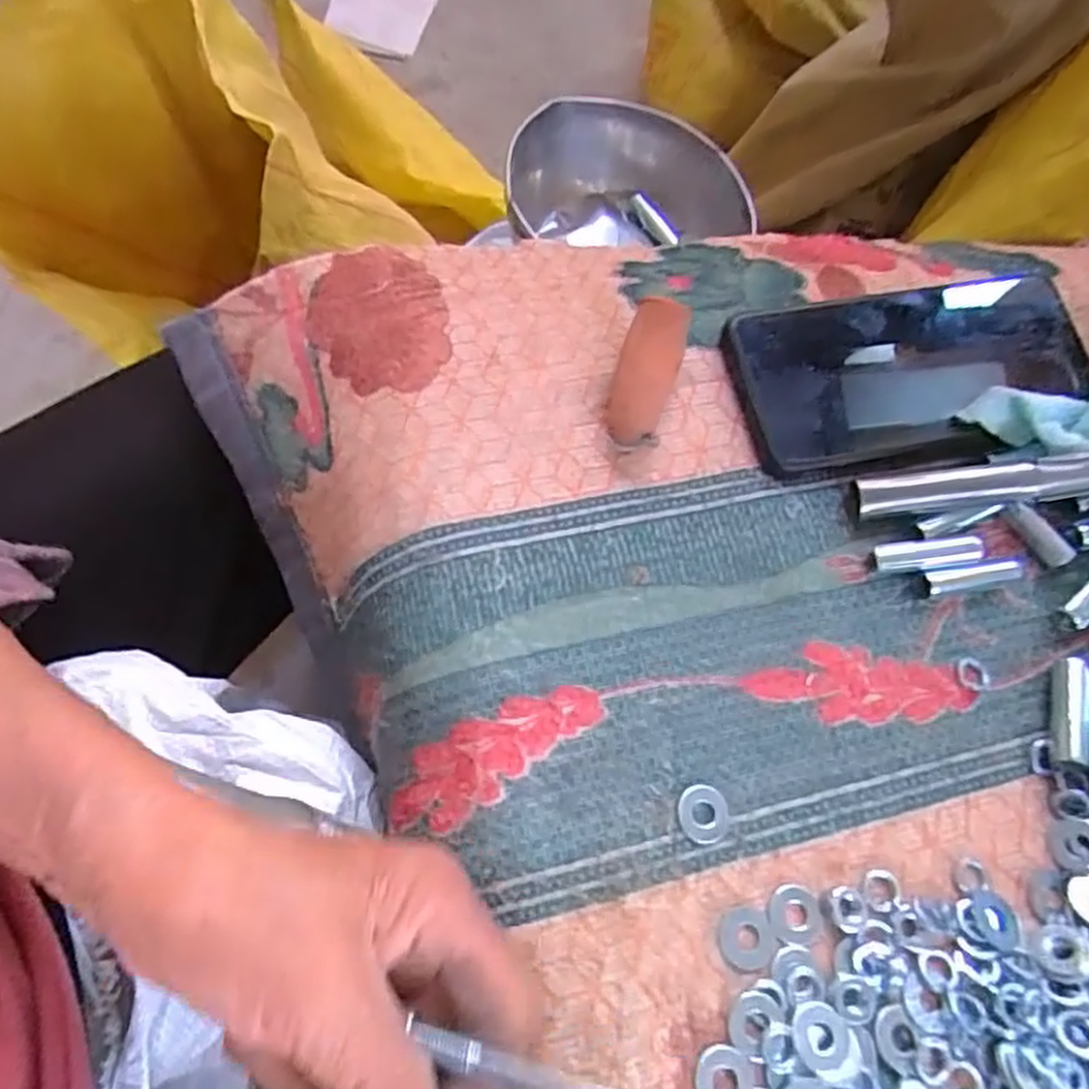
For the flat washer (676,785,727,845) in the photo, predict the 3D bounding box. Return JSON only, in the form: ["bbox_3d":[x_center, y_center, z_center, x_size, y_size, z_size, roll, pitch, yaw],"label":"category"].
[{"bbox_3d":[0.055,0.094,0.266,0.018,0.004,0.019,4,67,-4],"label":"flat washer"}]

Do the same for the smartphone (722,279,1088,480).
[{"bbox_3d":[0.156,-0.073,0.327,0.147,0.015,0.078,-8,68,-9],"label":"smartphone"}]

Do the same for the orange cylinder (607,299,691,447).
[{"bbox_3d":[0.041,-0.069,0.314,0.024,0.024,0.062,17,67,2],"label":"orange cylinder"}]

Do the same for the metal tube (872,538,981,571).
[{"bbox_3d":[0.152,0.003,0.303,0.041,0.008,0.009,-2,67,-7],"label":"metal tube"}]

